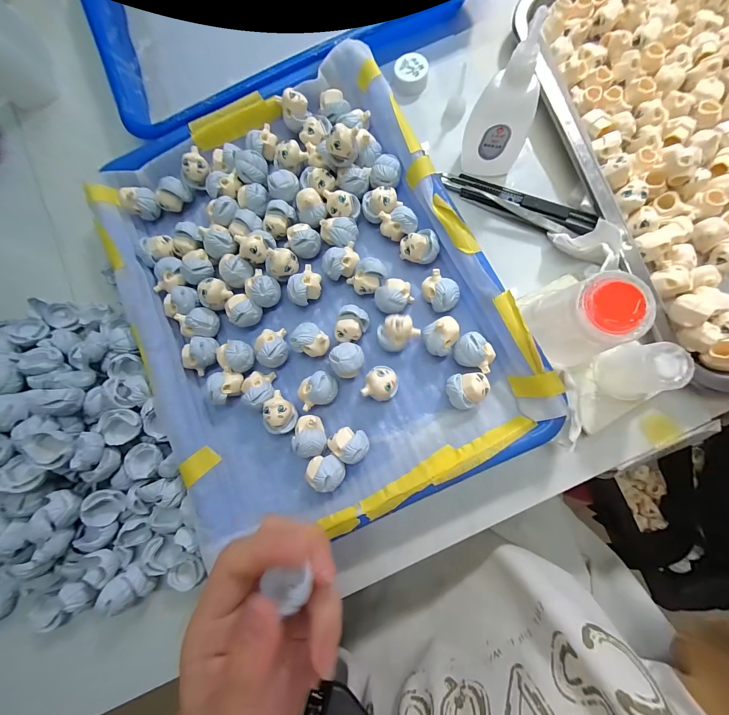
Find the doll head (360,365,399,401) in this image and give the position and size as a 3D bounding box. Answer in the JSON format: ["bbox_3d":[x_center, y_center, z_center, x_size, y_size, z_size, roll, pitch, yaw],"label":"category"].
[{"bbox_3d":[0.012,0.019,0.218,0.022,0.028,0.023,-1,82,6],"label":"doll head"}]

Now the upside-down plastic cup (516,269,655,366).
[{"bbox_3d":[0.131,-0.025,0.190,0.042,0.062,0.048,-21,81,3],"label":"upside-down plastic cup"}]

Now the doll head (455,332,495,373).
[{"bbox_3d":[0.077,-0.003,0.218,0.027,0.022,0.023,30,86,9],"label":"doll head"}]

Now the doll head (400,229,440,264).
[{"bbox_3d":[0.041,-0.081,0.233,0.028,0.020,0.019,0,82,6],"label":"doll head"}]

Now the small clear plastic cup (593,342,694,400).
[{"bbox_3d":[0.179,0.010,0.199,0.040,0.042,0.033,-4,82,6],"label":"small clear plastic cup"}]

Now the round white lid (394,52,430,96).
[{"bbox_3d":[0.040,-0.243,0.267,0.028,0.013,0.030,-1,82,6],"label":"round white lid"}]

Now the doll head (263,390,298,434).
[{"bbox_3d":[-0.060,0.039,0.221,0.019,0.024,0.029,-16,81,4],"label":"doll head"}]

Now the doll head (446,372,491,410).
[{"bbox_3d":[0.072,0.022,0.215,0.028,0.022,0.023,-22,81,3],"label":"doll head"}]

